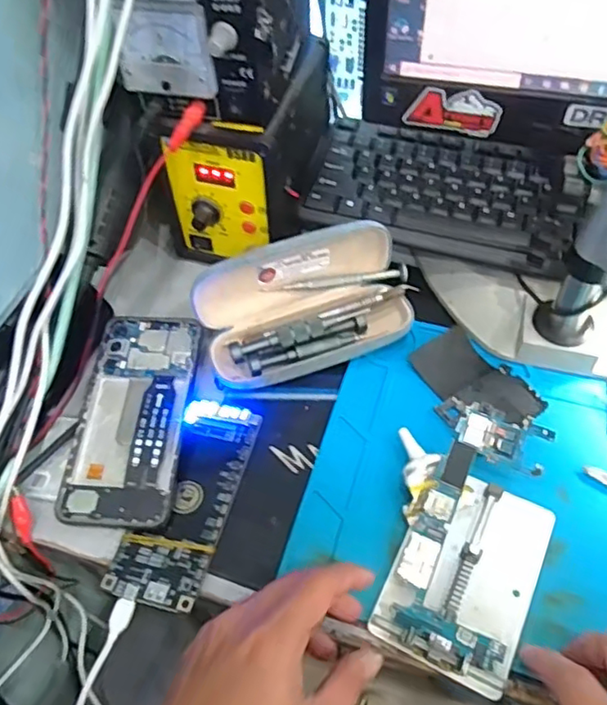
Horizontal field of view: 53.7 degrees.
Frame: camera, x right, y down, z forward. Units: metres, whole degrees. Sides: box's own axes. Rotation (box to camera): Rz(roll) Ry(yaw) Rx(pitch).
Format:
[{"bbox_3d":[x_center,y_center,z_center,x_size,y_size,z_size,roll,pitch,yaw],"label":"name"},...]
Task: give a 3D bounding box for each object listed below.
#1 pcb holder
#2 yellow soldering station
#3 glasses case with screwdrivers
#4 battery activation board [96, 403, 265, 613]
[{"bbox_3d":[0.100,0.132,0.367,0.082,0.015,0.117,21,58,17],"label":"pcb holder"},{"bbox_3d":[-0.046,-0.170,0.507,0.110,0.123,0.155,10,56,10],"label":"yellow soldering station"},{"bbox_3d":[0.004,-0.041,0.456,0.159,0.066,0.084,-20,56,-11],"label":"glasses case with screwdrivers"},{"bbox_3d":[-0.076,0.097,0.404,0.059,0.008,0.141,14,57,13],"label":"battery activation board"}]

